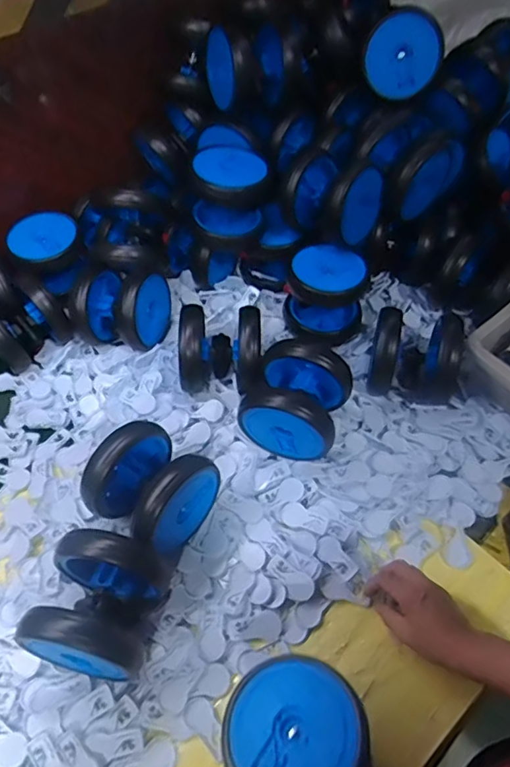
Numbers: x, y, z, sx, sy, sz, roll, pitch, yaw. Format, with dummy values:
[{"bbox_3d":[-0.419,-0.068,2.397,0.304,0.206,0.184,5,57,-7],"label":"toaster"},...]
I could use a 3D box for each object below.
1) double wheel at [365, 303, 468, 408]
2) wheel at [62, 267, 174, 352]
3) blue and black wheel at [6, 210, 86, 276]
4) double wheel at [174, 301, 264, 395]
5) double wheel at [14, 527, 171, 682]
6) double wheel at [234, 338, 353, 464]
[{"bbox_3d":[0.244,-0.044,0.796,0.131,0.117,0.112,12,55,11],"label":"double wheel"},{"bbox_3d":[-0.222,-0.133,0.873,0.139,0.111,0.133,17,56,14],"label":"wheel"},{"bbox_3d":[-0.381,-0.249,0.935,0.118,0.054,0.126,26,74,2],"label":"blue and black wheel"},{"bbox_3d":[-0.049,-0.047,0.805,0.119,0.115,0.123,1,53,2],"label":"double wheel"},{"bbox_3d":[-0.168,0.249,0.587,0.122,0.138,0.132,5,54,5],"label":"double wheel"},{"bbox_3d":[0.058,0.025,0.739,0.133,0.134,0.127,16,55,13],"label":"double wheel"}]

